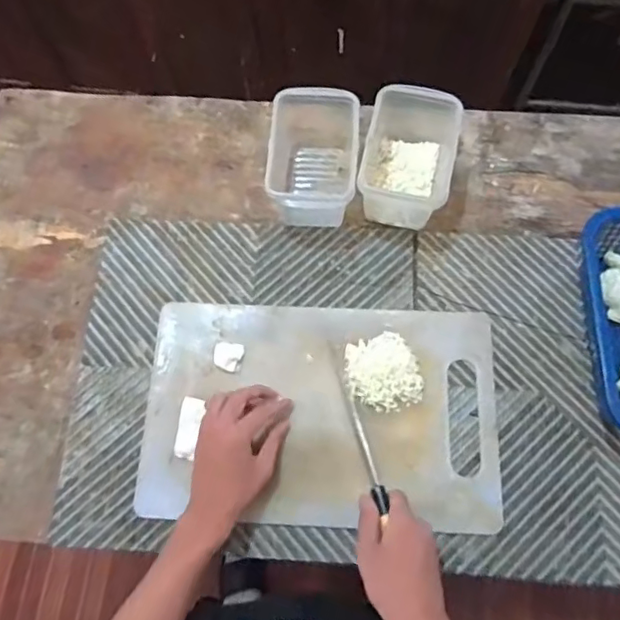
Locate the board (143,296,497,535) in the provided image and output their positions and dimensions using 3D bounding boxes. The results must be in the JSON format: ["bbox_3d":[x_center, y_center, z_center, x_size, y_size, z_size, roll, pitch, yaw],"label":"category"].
[{"bbox_3d":[0.013,0.115,0.652,0.394,0.016,0.250,3,71,3],"label":"board"}]

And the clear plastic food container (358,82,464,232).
[{"bbox_3d":[0.122,-0.188,0.714,0.102,0.096,0.138,12,72,6],"label":"clear plastic food container"}]

